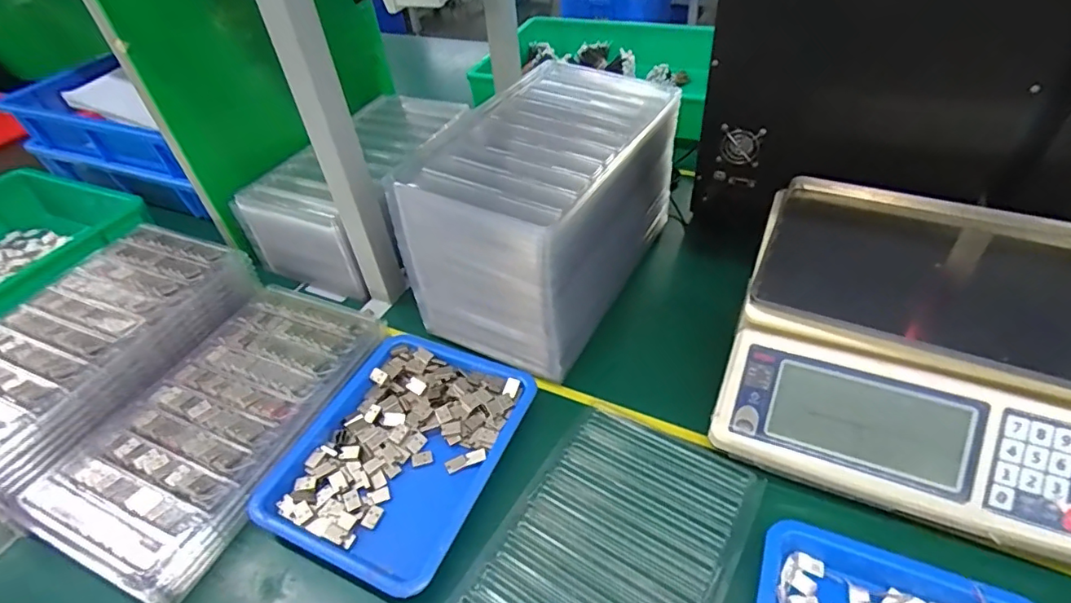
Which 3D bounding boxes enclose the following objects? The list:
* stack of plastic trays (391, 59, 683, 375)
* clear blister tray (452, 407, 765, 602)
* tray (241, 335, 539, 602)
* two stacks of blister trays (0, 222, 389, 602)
[{"bbox_3d":[0.023,-0.107,0.598,0.174,0.187,0.309,20,50,25],"label":"stack of plastic trays"},{"bbox_3d":[0.042,0.211,0.406,0.159,0.019,0.284,21,48,27],"label":"clear blister tray"},{"bbox_3d":[-0.118,0.128,0.495,0.171,0.033,0.216,15,48,21],"label":"tray"},{"bbox_3d":[-0.372,0.070,0.539,0.329,0.095,0.299,14,45,21],"label":"two stacks of blister trays"}]

